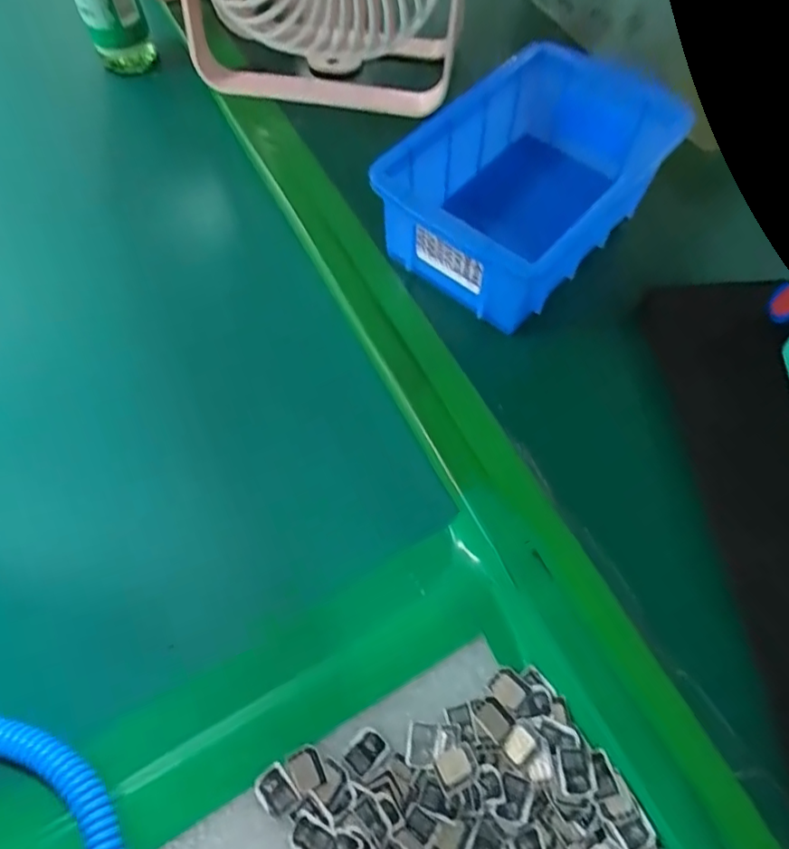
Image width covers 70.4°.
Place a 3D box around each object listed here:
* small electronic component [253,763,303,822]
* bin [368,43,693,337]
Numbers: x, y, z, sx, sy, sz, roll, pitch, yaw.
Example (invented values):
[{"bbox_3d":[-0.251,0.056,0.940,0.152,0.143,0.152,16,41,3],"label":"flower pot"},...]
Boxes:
[{"bbox_3d":[-0.042,0.132,0.200,0.012,0.004,0.016,-40,71,-14],"label":"small electronic component"},{"bbox_3d":[0.069,-0.122,0.285,0.096,0.056,0.143,41,74,17],"label":"bin"}]

